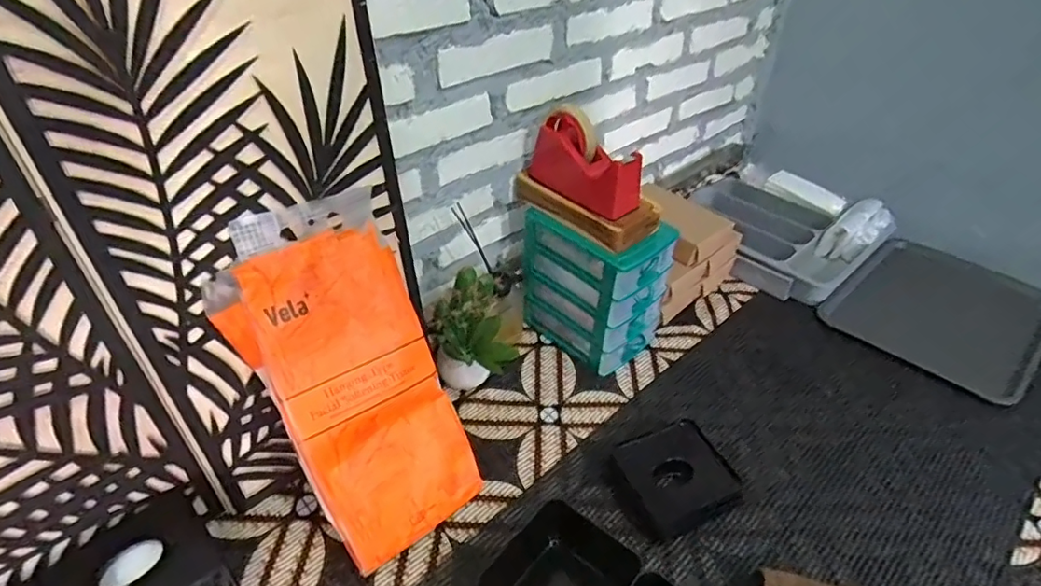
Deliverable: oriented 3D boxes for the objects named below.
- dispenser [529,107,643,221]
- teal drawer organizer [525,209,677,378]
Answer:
[{"bbox_3d":[0.084,-0.179,0.751,0.065,0.096,0.157,-30,49,-33],"label":"dispenser"},{"bbox_3d":[0.119,-0.023,0.858,0.145,0.212,0.184,-31,48,-32],"label":"teal drawer organizer"}]

